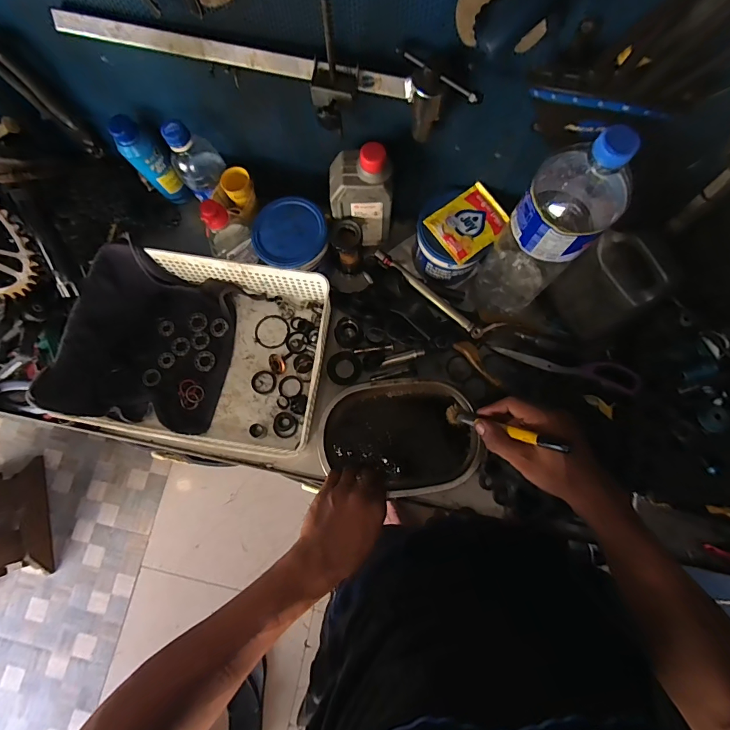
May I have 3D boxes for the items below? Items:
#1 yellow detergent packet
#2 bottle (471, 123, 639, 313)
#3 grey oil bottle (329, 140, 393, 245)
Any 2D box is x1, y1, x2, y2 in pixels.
[{"bbox_3d":[0.140,-0.191,0.531,0.094,0.010,0.077,-34,79,-6],"label":"yellow detergent packet"},{"bbox_3d":[0.209,-0.150,0.460,0.093,0.298,0.098,42,82,10],"label":"bottle"},{"bbox_3d":[-0.006,-0.225,0.530,0.082,0.158,0.051,1,77,2],"label":"grey oil bottle"}]

